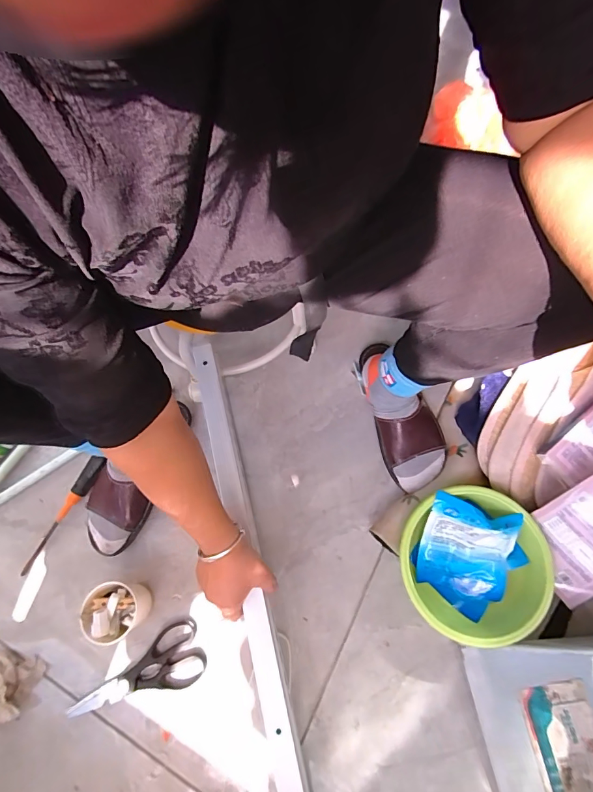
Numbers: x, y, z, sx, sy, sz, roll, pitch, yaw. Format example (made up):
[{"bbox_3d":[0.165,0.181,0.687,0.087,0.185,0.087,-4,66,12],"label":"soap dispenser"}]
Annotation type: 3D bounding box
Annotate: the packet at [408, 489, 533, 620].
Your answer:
[{"bbox_3d":[0.239,0.226,0.565,0.147,0.032,0.147,20,100,8],"label":"packet"}]

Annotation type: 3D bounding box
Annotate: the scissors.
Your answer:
[{"bbox_3d":[-0.223,0.385,0.557,0.181,0.019,0.078,-17,68,-4],"label":"scissors"}]

